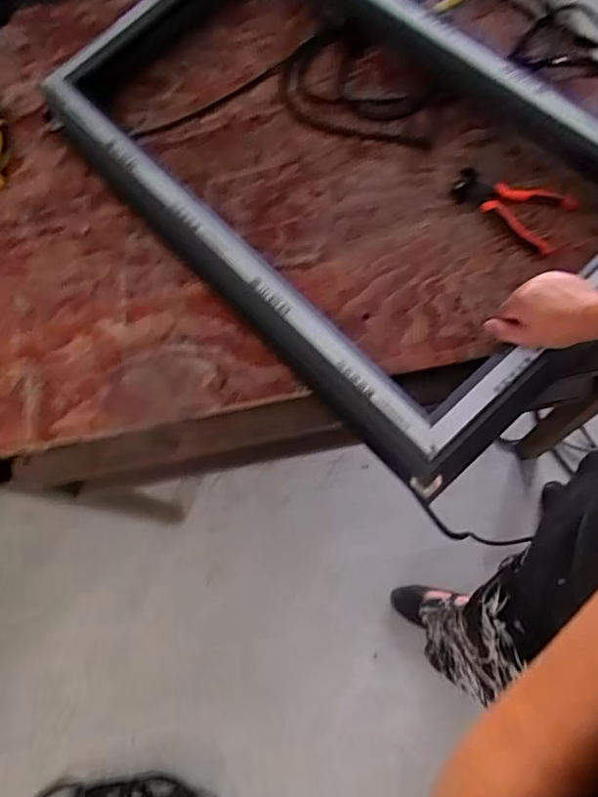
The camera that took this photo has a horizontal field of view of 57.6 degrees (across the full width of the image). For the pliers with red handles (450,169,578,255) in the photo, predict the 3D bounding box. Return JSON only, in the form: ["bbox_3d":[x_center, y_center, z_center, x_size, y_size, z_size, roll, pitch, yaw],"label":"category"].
[{"bbox_3d":[0.302,-0.280,0.781,0.164,0.028,0.090,29,80,14],"label":"pliers with red handles"}]

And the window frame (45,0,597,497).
[{"bbox_3d":[0.058,-0.353,0.815,0.514,0.110,0.869,-42,70,-7],"label":"window frame"}]

